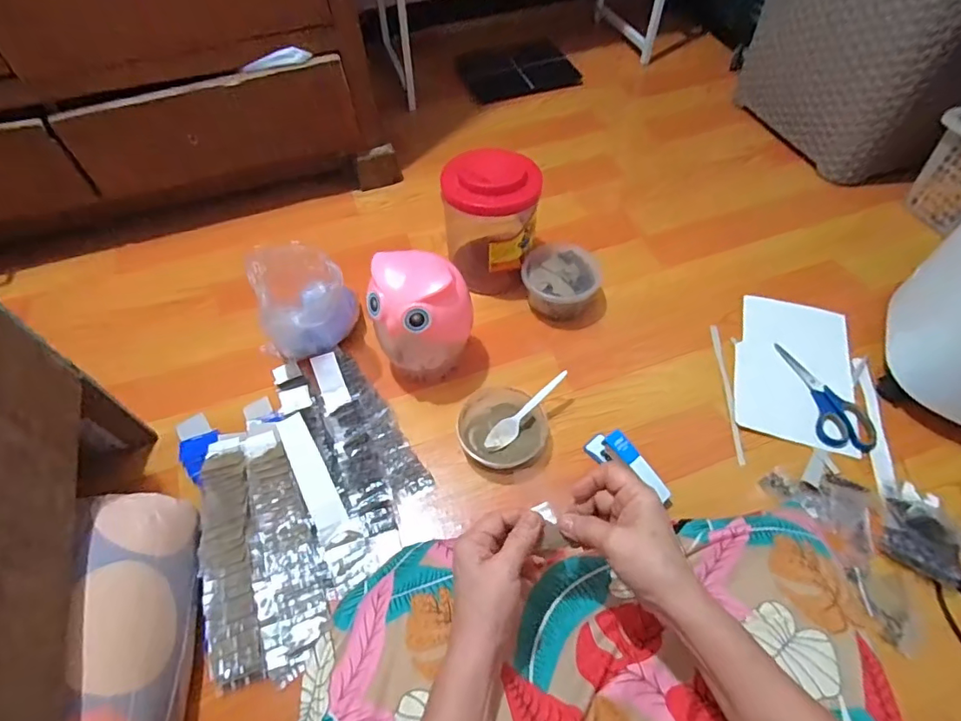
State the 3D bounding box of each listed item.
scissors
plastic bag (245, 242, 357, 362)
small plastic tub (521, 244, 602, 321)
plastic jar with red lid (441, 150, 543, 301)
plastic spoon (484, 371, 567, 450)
[{"bbox_3d":[0.475,0.046,0.704,0.071,0.008,0.176,-11,56,-7],"label":"scissors"},{"bbox_3d":[-0.232,-0.071,0.686,0.108,0.164,0.096,-11,56,-7],"label":"plastic bag"},{"bbox_3d":[0.125,-0.123,0.796,0.116,0.069,0.108,0,56,0],"label":"small plastic tub"},{"bbox_3d":[0.016,-0.194,0.779,0.137,0.205,0.122,1,56,2],"label":"plastic jar with red lid"},{"bbox_3d":[0.062,0.066,0.669,0.142,0.015,0.030,-43,64,-3],"label":"plastic spoon"}]

